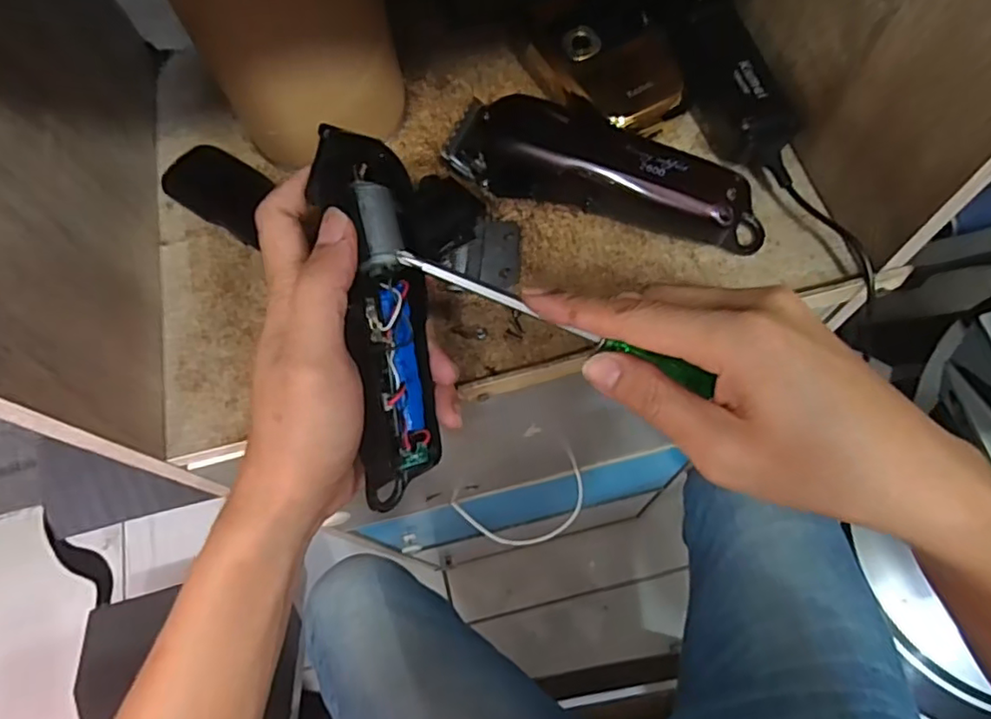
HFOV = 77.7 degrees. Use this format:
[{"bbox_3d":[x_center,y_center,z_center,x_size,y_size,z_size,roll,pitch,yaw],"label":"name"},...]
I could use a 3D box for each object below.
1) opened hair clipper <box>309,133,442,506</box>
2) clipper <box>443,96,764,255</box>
[{"bbox_3d":[-0.052,-0.018,0.283,0.039,0.035,0.168,-8,90,0],"label":"opened hair clipper"},{"bbox_3d":[0.057,-0.102,0.335,0.177,0.041,0.042,23,71,12],"label":"clipper"}]

